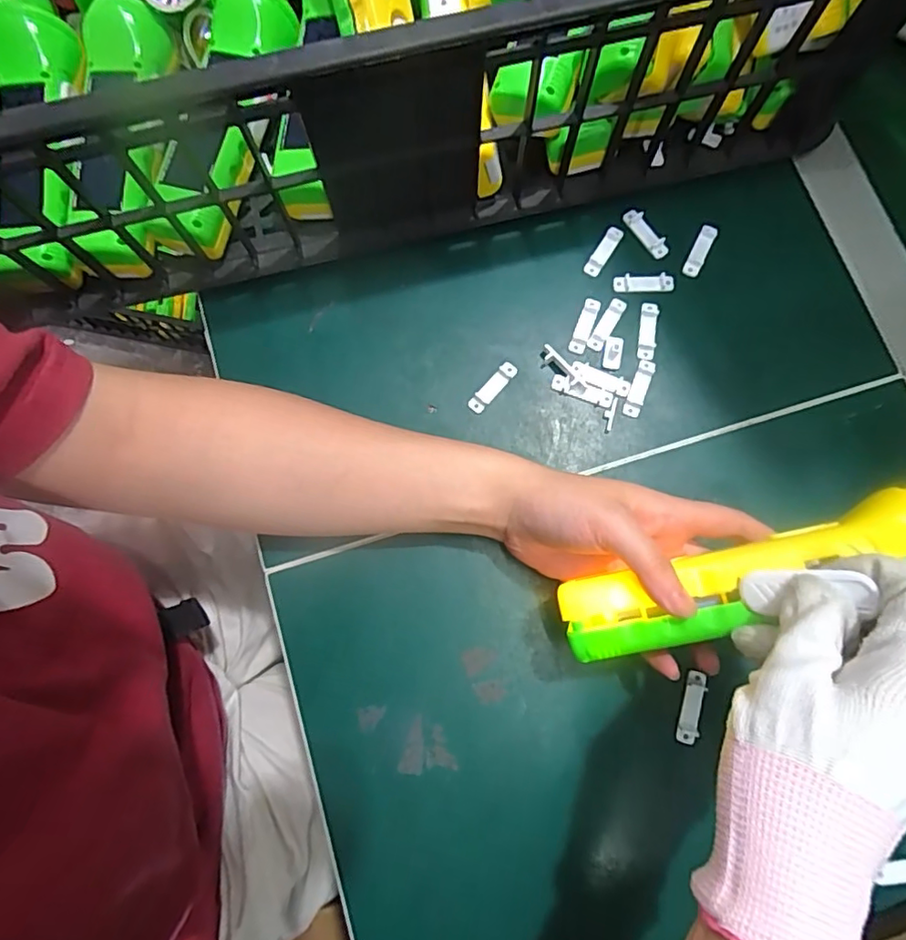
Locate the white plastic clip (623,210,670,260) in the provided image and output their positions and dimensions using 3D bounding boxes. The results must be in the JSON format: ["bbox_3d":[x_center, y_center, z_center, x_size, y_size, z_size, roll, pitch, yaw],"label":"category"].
[{"bbox_3d":[0.124,-0.151,0.359,0.010,0.007,0.037,-37,81,-7],"label":"white plastic clip"}]

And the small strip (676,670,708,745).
[{"bbox_3d":[0.127,0.127,0.300,0.010,0.004,0.036,16,78,3],"label":"small strip"}]

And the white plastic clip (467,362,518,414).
[{"bbox_3d":[0.023,-0.051,0.339,0.011,0.005,0.038,41,81,8],"label":"white plastic clip"}]

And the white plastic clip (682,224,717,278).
[{"bbox_3d":[0.157,-0.139,0.356,0.011,0.005,0.034,26,79,5],"label":"white plastic clip"}]

